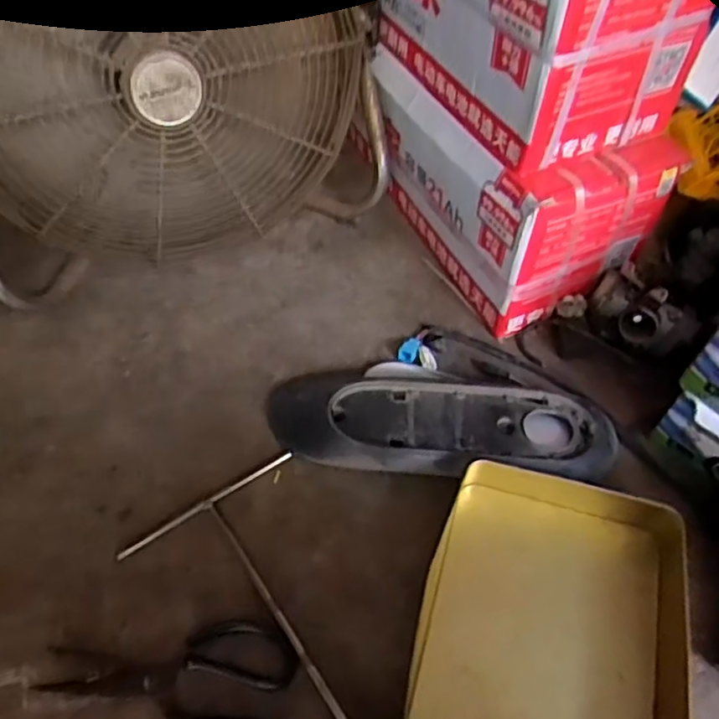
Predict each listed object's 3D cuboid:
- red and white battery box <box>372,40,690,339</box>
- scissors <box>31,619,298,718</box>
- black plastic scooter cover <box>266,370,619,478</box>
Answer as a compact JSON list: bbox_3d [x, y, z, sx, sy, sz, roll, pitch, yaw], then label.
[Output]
[{"bbox_3d":[0.181,-0.241,0.831,0.205,0.195,0.348,-23,58,-17],"label":"red and white battery box"},{"bbox_3d":[-0.167,0.282,0.571,0.212,0.008,0.122,8,54,5],"label":"scissors"},{"bbox_3d":[0.087,0.056,0.718,0.370,0.043,0.153,3,54,1],"label":"black plastic scooter cover"}]

